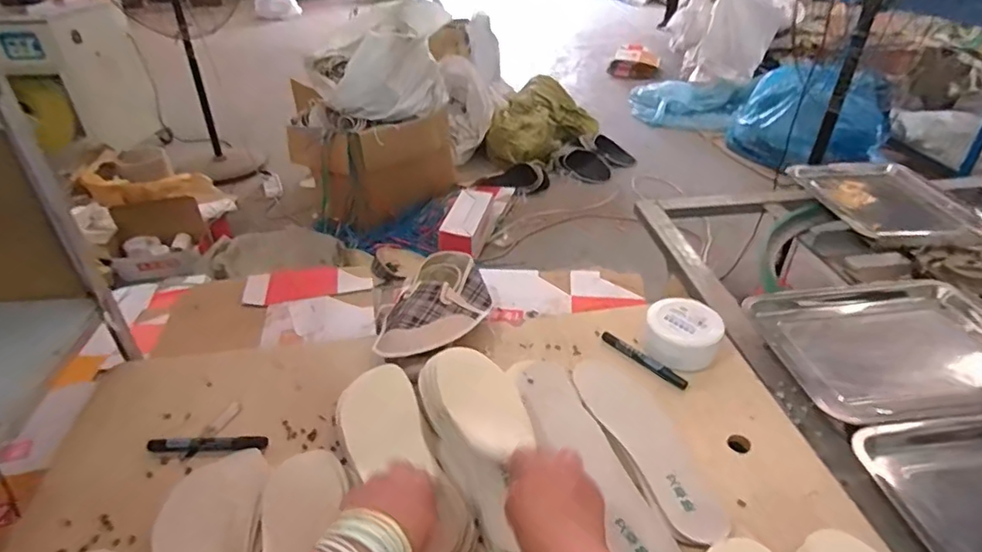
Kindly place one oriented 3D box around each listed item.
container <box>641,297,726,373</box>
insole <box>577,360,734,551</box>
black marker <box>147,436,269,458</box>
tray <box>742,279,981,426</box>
[{"bbox_3d":[0.268,0.082,0.778,0.099,0.059,0.093,-1,34,0],"label":"container"},{"bbox_3d":[0.184,0.190,0.659,0.085,0.011,0.271,-13,36,-17],"label":"insole"},{"bbox_3d":[-0.337,0.201,0.657,0.136,0.013,0.019,0,34,1],"label":"black marker"},{"bbox_3d":[0.586,0.096,0.804,0.336,0.025,0.288,-5,35,-6],"label":"tray"}]

